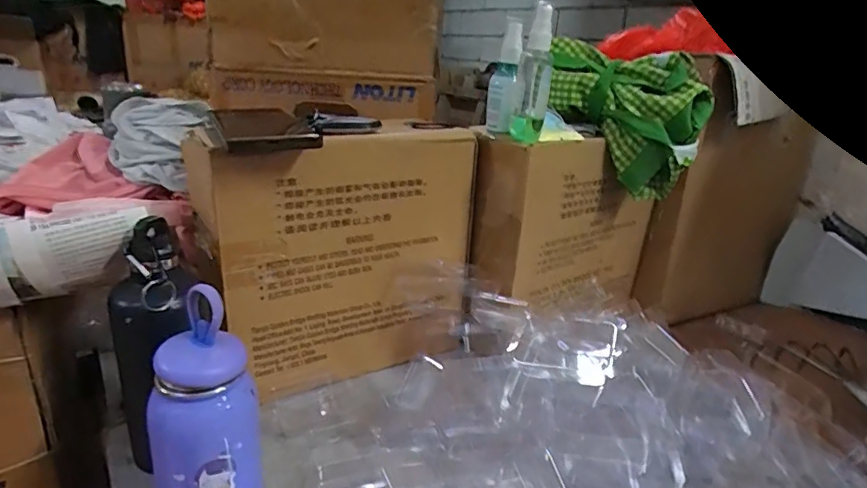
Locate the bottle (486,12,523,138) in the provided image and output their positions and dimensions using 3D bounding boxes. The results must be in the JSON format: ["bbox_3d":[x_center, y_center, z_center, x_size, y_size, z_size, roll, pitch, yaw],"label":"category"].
[{"bbox_3d":[0.078,-0.183,0.566,0.032,0.121,0.037,7,20,6],"label":"bottle"}]

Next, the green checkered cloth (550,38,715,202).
[{"bbox_3d":[0.225,-0.150,0.624,0.183,0.154,0.083,12,21,19],"label":"green checkered cloth"}]

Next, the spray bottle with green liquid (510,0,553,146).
[{"bbox_3d":[0.109,-0.179,0.550,0.032,0.135,0.034,10,21,15],"label":"spray bottle with green liquid"}]

